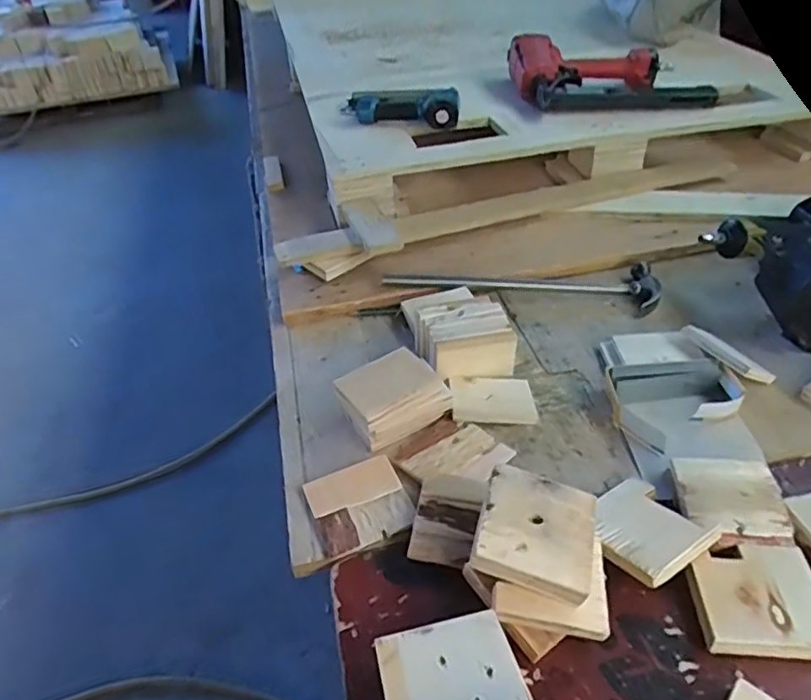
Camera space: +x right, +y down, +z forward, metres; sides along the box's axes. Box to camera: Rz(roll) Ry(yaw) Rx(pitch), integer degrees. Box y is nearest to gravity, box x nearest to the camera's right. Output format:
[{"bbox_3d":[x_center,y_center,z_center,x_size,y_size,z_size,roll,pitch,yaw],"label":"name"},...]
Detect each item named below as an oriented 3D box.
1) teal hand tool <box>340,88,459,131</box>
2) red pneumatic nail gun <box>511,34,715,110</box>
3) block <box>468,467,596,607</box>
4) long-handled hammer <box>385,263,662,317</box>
[{"bbox_3d":[-0.009,-0.410,1.054,0.198,0.049,0.061,-4,39,3],"label":"teal hand tool"},{"bbox_3d":[0.364,-0.497,1.106,0.326,0.087,0.223,-6,39,1],"label":"red pneumatic nail gun"},{"bbox_3d":[0.102,0.141,0.484,0.088,0.017,0.089,18,44,5],"label":"block"},{"bbox_3d":[0.156,-0.102,0.822,0.350,0.034,0.101,3,41,8],"label":"long-handled hammer"}]

